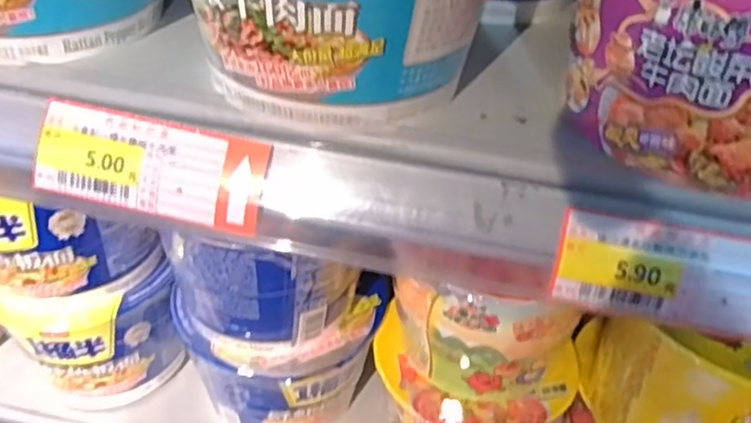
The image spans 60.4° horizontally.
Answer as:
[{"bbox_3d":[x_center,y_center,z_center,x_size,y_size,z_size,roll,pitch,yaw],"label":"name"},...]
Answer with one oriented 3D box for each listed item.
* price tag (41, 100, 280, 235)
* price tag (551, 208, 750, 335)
[{"bbox_3d":[-0.090,-0.017,0.260,0.092,0.037,0.004,12,4,3],"label":"price tag"},{"bbox_3d":[0.116,0.025,0.241,0.093,0.036,0.004,9,11,6],"label":"price tag"}]

